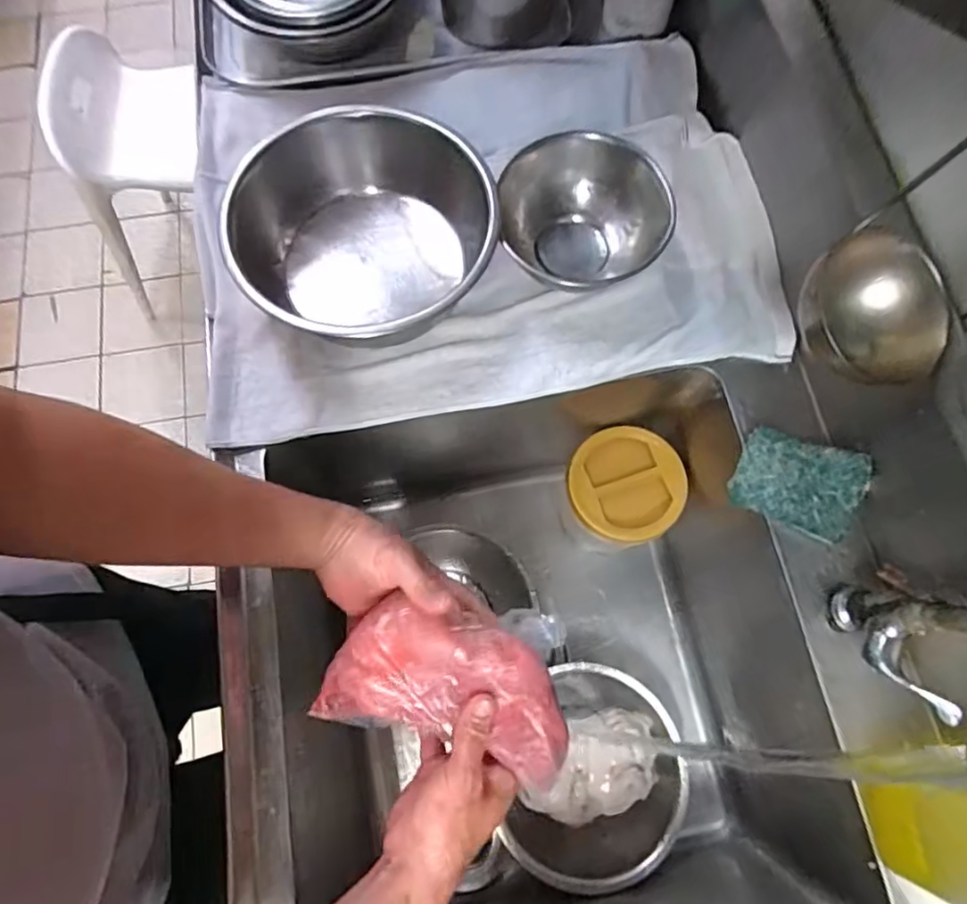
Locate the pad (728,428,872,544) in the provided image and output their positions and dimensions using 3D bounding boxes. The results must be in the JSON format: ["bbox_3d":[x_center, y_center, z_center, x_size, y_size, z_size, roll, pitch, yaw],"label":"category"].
[{"bbox_3d":[0.283,0.026,0.536,0.103,0.023,0.077,22,73,9],"label":"pad"}]

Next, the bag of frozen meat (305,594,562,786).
[{"bbox_3d":[-0.031,0.185,0.473,0.193,0.062,0.097,14,72,6],"label":"bag of frozen meat"}]

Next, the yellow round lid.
[{"bbox_3d":[0.175,0.039,0.723,0.141,0.024,0.134,-1,71,1],"label":"yellow round lid"}]

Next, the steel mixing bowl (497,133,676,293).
[{"bbox_3d":[0.097,-0.229,0.594,0.162,0.076,0.151,0,72,-1],"label":"steel mixing bowl"}]

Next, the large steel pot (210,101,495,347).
[{"bbox_3d":[-0.117,-0.207,0.595,0.235,0.121,0.248,0,72,-1],"label":"large steel pot"}]

